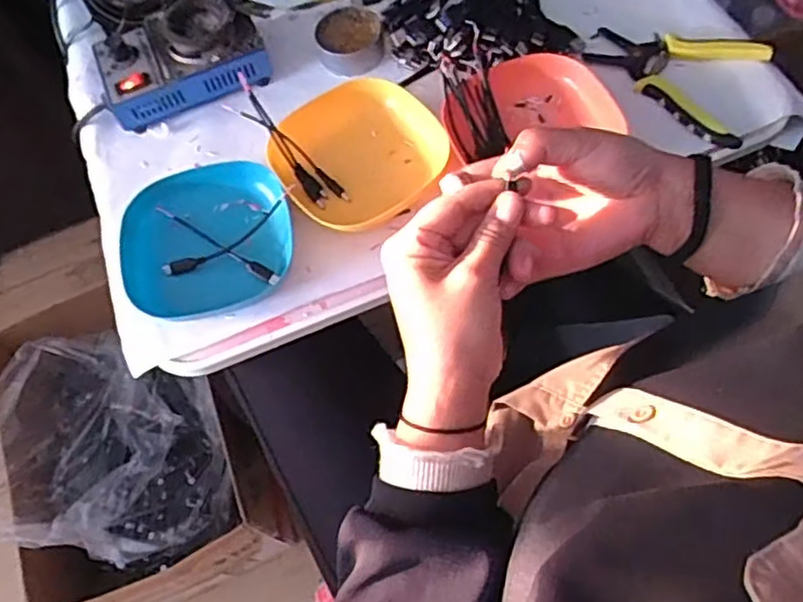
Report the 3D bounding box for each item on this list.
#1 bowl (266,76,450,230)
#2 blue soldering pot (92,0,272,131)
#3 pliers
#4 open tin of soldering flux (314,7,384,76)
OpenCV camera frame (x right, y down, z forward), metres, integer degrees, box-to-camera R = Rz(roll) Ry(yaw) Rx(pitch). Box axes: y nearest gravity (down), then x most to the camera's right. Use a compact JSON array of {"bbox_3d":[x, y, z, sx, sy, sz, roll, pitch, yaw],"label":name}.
[{"bbox_3d":[-0.043,-0.128,0.580,0.136,0.034,0.139,-39,67,-12],"label":"bowl"},{"bbox_3d":[-0.209,-0.230,0.637,0.151,0.060,0.098,-26,65,-6],"label":"blue soldering pot"},{"bbox_3d":[0.239,-0.205,0.600,0.148,0.014,0.115,24,70,16],"label":"pliers"},{"bbox_3d":[-0.049,-0.252,0.650,0.061,0.038,0.065,-2,65,5],"label":"open tin of soldering flux"}]

